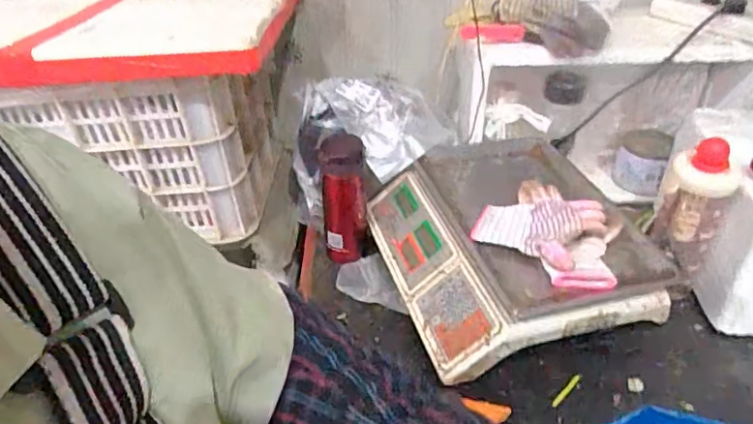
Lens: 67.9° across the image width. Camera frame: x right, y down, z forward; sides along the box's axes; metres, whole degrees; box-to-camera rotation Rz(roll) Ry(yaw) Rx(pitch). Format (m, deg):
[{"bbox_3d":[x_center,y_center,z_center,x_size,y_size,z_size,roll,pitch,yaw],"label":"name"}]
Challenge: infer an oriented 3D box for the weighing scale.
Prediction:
[{"bbox_3d":[0.191,0.030,0.795,0.343,0.099,0.342,-14,38,-13],"label":"weighing scale"}]

